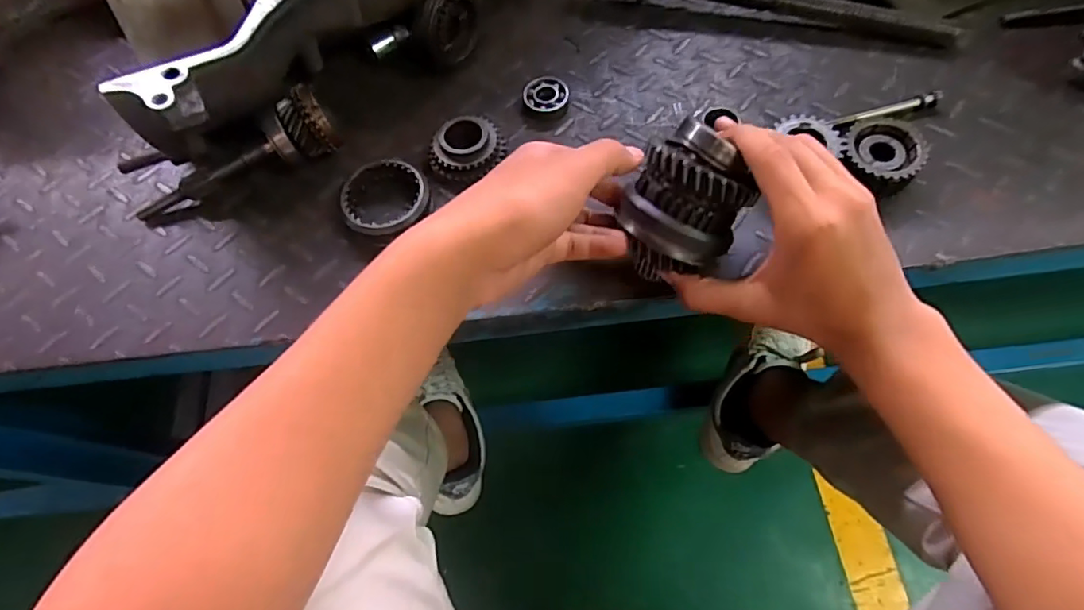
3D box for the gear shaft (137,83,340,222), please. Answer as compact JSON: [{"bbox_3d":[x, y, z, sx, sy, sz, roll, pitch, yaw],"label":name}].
[{"bbox_3d":[-0.249,-0.122,0.448,0.174,0.062,0.056,-23,64,9],"label":"gear shaft"}]

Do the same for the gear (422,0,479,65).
[{"bbox_3d":[-0.081,-0.241,0.477,0.019,0.072,0.060,29,68,16],"label":"gear"}]

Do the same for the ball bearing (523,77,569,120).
[{"bbox_3d":[0.004,-0.183,0.480,0.039,0.013,0.036,4,64,4],"label":"ball bearing"}]

